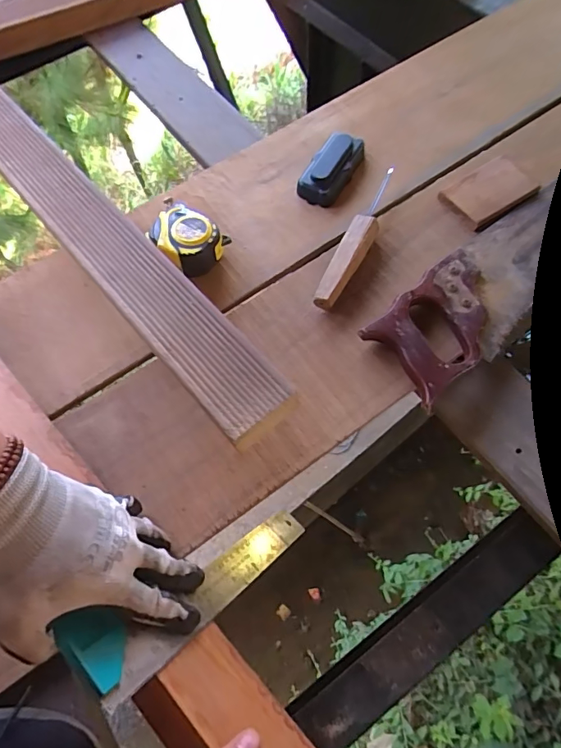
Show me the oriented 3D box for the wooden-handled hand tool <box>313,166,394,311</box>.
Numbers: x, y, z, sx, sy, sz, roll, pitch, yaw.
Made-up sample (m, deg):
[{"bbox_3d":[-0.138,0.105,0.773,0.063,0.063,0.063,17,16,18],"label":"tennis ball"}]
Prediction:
[{"bbox_3d":[0.092,-0.161,0.531,0.032,0.028,0.214,21,67,13],"label":"wooden-handled hand tool"}]

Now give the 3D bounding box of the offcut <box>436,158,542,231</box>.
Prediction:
[{"bbox_3d":[0.251,-0.221,0.554,0.108,0.004,0.066,-33,67,-12],"label":"offcut"}]

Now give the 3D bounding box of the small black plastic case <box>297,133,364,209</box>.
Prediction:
[{"bbox_3d":[0.064,-0.262,0.583,0.049,0.029,0.107,24,68,14],"label":"small black plastic case"}]

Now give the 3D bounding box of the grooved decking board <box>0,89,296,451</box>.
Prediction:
[{"bbox_3d":[-0.487,-0.460,0.618,0.062,0.028,1.444,-39,69,-14],"label":"grooved decking board"}]

